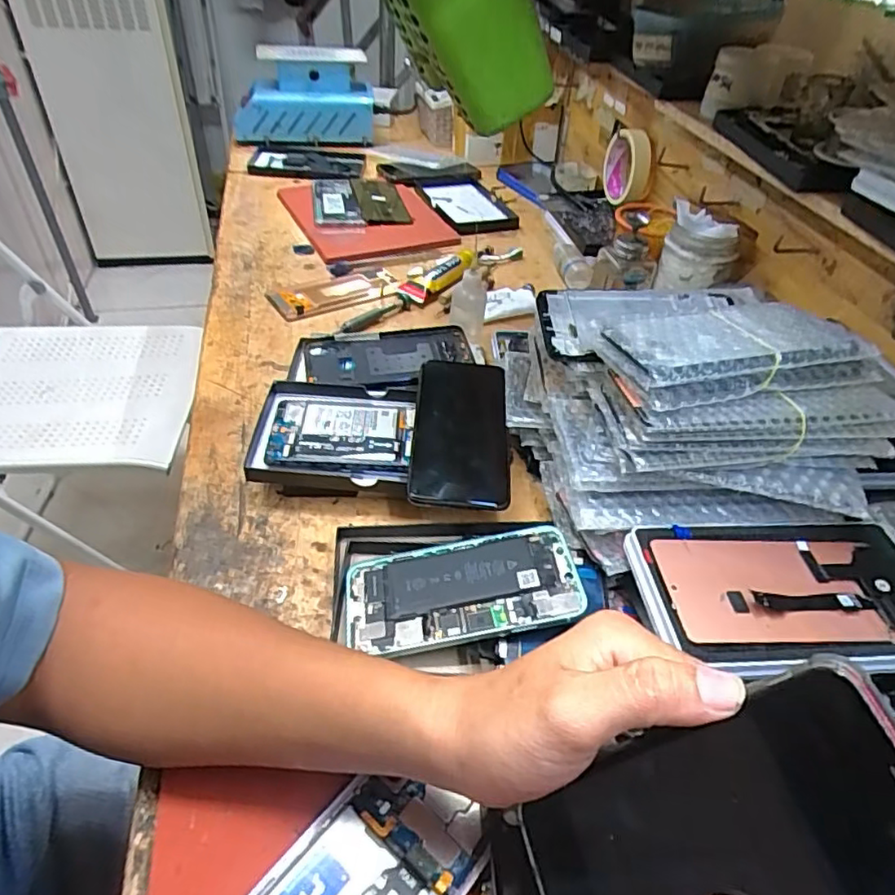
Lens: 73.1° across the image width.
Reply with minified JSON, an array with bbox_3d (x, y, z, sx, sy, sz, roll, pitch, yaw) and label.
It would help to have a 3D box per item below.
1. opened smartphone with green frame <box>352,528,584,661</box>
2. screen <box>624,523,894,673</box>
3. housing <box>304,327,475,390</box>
[{"bbox_3d":[0.010,0.093,0.396,0.152,0.004,0.074,-10,43,0],"label":"opened smartphone with green frame"},{"bbox_3d":[0.210,0.089,0.373,0.179,0.011,0.099,-1,43,-5],"label":"screen"},{"bbox_3d":[-0.057,-0.085,0.592,0.161,0.014,0.079,-6,55,-6],"label":"housing"}]

